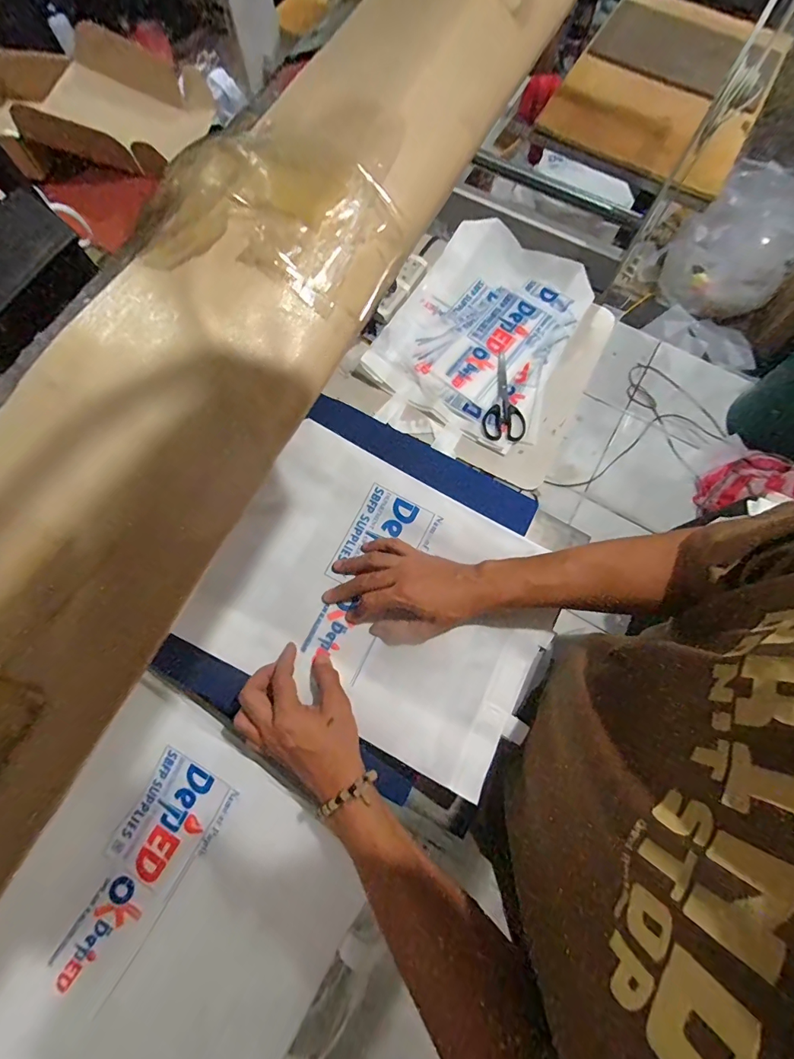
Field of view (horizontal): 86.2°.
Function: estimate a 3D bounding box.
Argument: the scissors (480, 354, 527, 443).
[{"bbox_3d":[0.184,-0.223,0.718,0.067,0.016,0.163,9,73,2],"label":"scissors"}]

